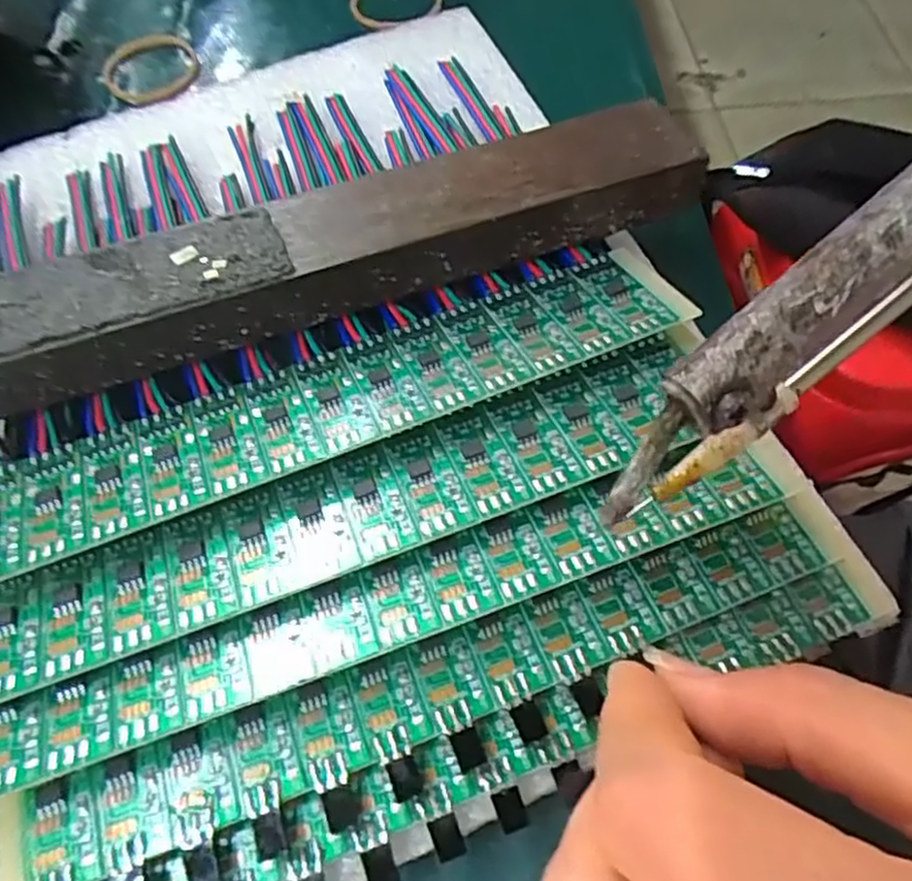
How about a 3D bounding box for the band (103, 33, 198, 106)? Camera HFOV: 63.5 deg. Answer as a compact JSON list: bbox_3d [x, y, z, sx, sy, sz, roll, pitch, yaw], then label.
[{"bbox_3d":[-0.108,-0.132,0.261,0.032,0.005,0.039,-20,62,-10],"label":"band"}]

